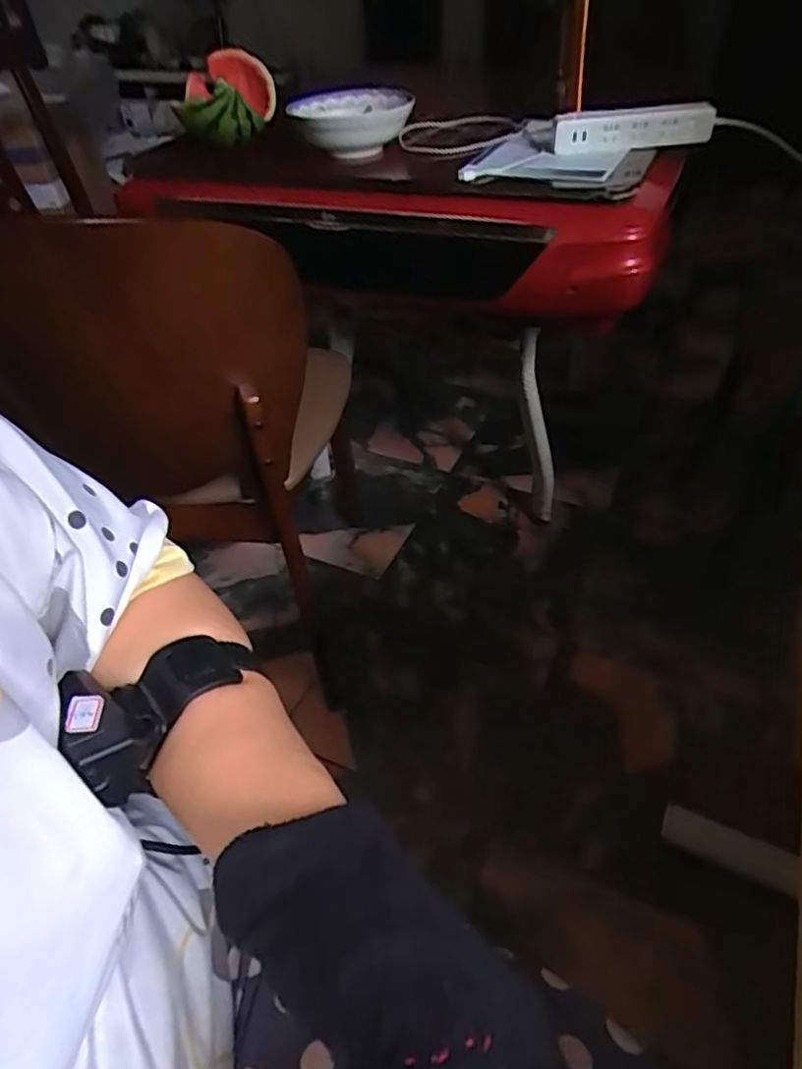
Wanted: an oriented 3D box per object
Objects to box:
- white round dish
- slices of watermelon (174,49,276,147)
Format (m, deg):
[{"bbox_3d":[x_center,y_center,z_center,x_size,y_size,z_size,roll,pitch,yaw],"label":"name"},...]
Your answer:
[{"bbox_3d":[-0.079,-0.663,1.038,0.184,0.075,0.175,-2,44,2],"label":"white round dish"},{"bbox_3d":[-0.292,-0.723,1.068,0.156,0.106,0.165,-8,44,-4],"label":"slices of watermelon"}]

